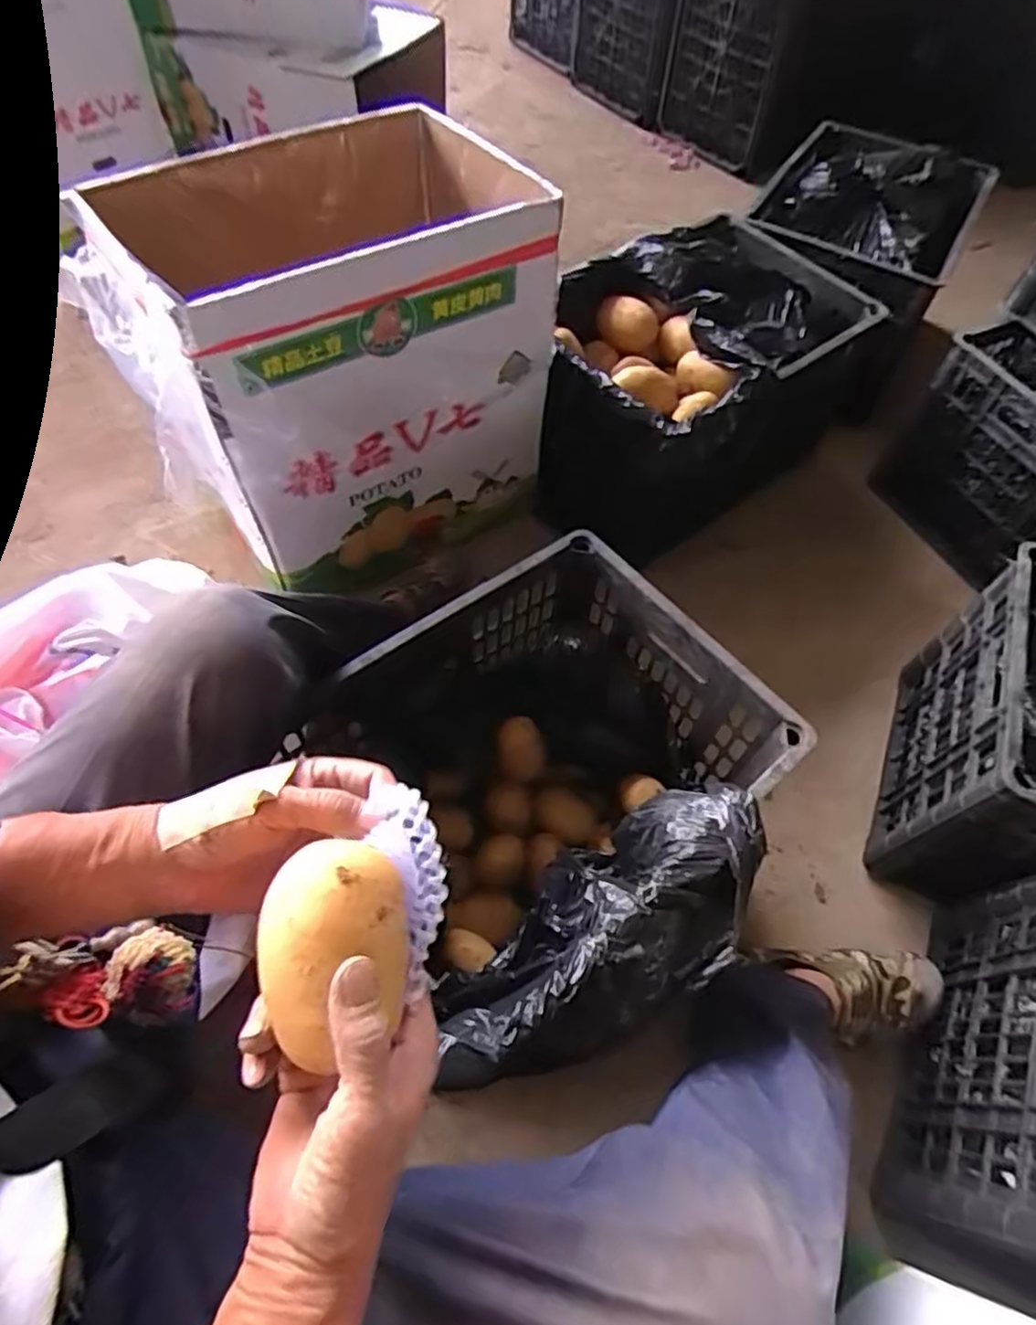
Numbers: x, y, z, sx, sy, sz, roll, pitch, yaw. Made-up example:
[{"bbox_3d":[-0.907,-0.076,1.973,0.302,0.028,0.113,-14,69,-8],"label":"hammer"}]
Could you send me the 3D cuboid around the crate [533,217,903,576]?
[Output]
[{"bbox_3d":[0.270,-0.444,1.141,0.551,0.311,0.355,-34,67,-21],"label":"crate"}]

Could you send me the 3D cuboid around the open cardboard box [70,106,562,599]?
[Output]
[{"bbox_3d":[-0.216,-0.403,0.945,0.447,0.438,0.332,-30,66,-19],"label":"open cardboard box"}]

